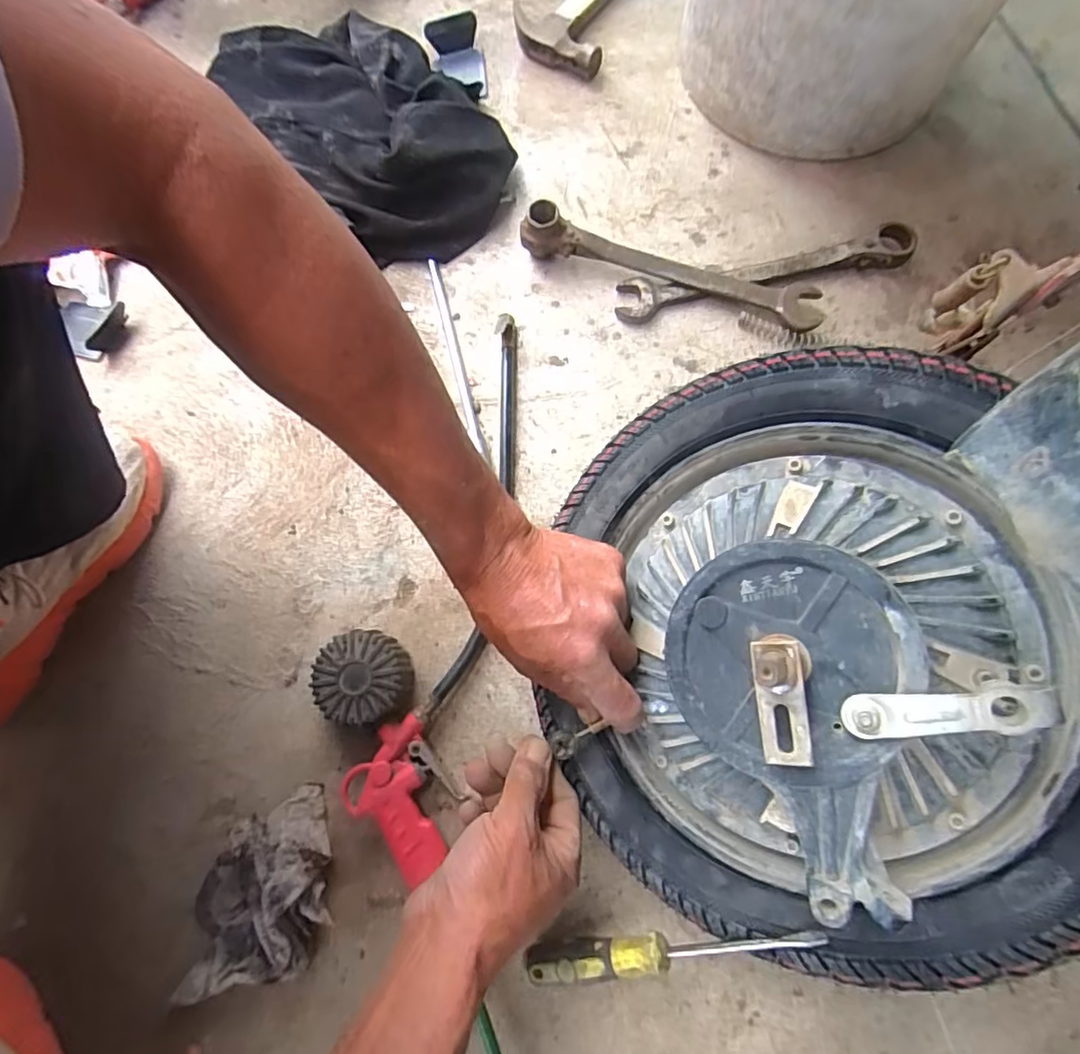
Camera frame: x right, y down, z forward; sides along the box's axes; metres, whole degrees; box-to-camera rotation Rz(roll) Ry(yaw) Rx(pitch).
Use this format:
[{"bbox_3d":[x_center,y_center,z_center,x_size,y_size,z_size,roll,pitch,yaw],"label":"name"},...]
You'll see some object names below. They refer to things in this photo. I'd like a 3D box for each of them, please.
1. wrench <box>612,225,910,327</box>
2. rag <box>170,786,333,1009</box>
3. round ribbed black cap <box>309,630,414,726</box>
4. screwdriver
[{"bbox_3d":[0.207,-0.236,0.545,0.281,0.022,0.042,-14,75,-4],"label":"wrench"},{"bbox_3d":[-0.207,0.262,0.421,0.116,0.035,0.119,-13,75,-4],"label":"rag"},{"bbox_3d":[-0.134,0.116,0.457,0.073,0.037,0.066,-4,74,-1],"label":"round ribbed black cap"},{"bbox_3d":[0.073,0.263,0.361,0.190,0.021,0.027,-23,74,22],"label":"screwdriver"}]

